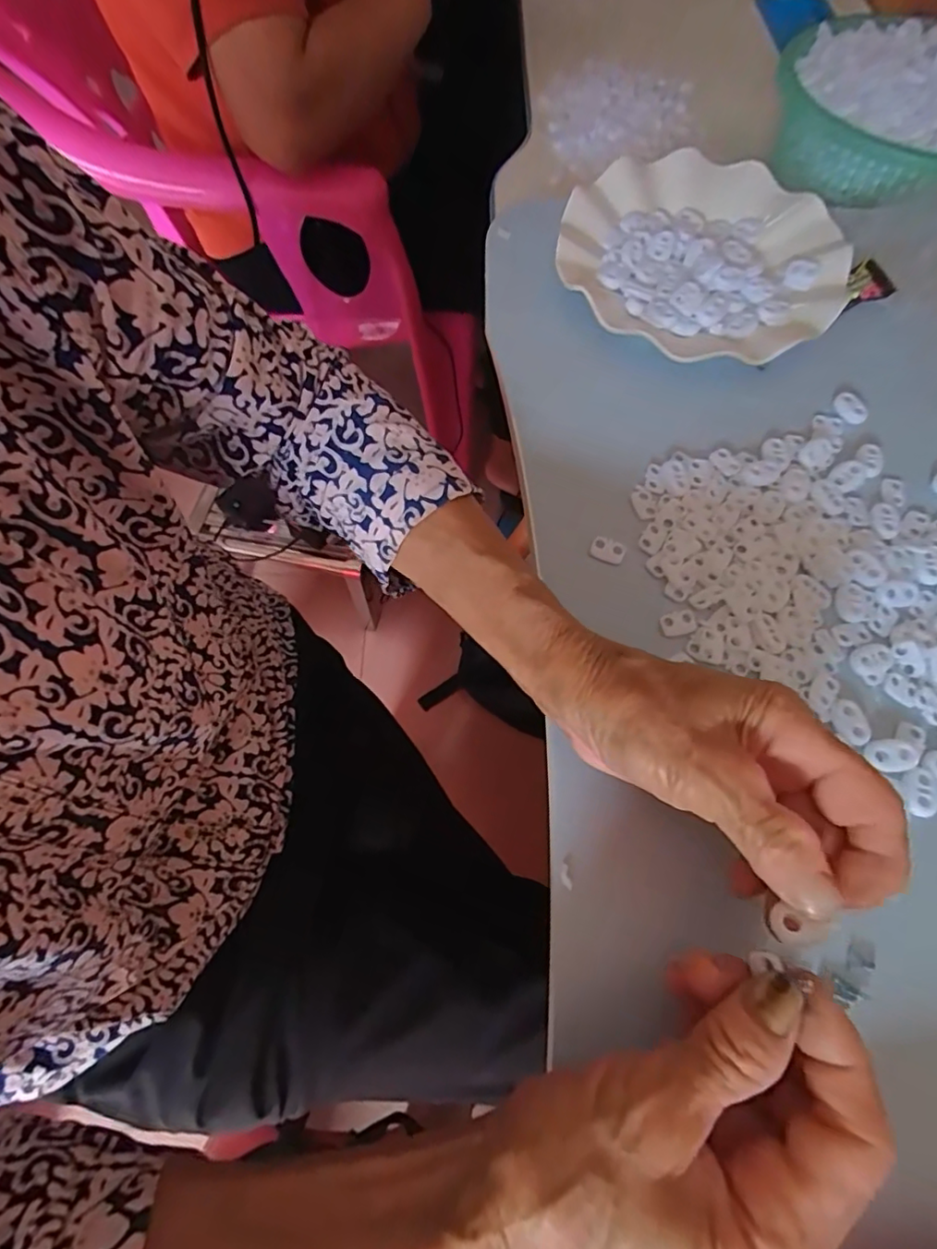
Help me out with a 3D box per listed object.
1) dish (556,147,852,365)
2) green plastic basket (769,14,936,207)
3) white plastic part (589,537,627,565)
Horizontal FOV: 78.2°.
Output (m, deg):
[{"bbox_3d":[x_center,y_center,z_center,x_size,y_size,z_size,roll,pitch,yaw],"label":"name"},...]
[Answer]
[{"bbox_3d":[0.153,-0.244,0.379,0.178,0.022,0.174,0,66,-1],"label":"dish"},{"bbox_3d":[0.359,-0.408,0.462,0.220,0.069,0.183,23,68,9],"label":"green plastic basket"},{"bbox_3d":[0.076,-0.040,0.313,0.018,0.006,0.010,23,68,9],"label":"white plastic part"}]

